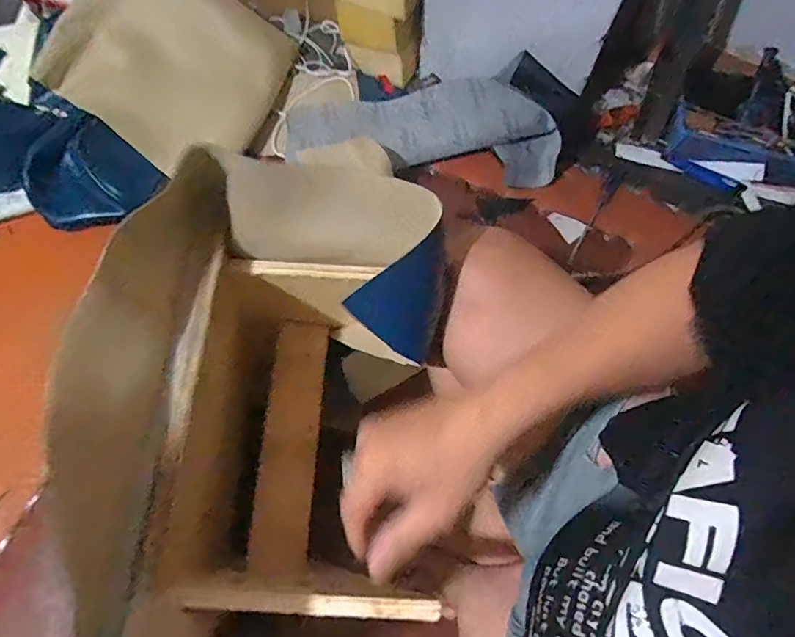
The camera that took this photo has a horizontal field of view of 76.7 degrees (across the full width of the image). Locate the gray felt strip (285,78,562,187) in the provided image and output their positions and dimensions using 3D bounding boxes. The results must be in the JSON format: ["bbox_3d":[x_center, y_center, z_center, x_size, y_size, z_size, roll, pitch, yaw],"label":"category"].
[{"bbox_3d":[0.044,-0.355,0.909,0.498,0.084,0.169,5,67,1],"label":"gray felt strip"}]

